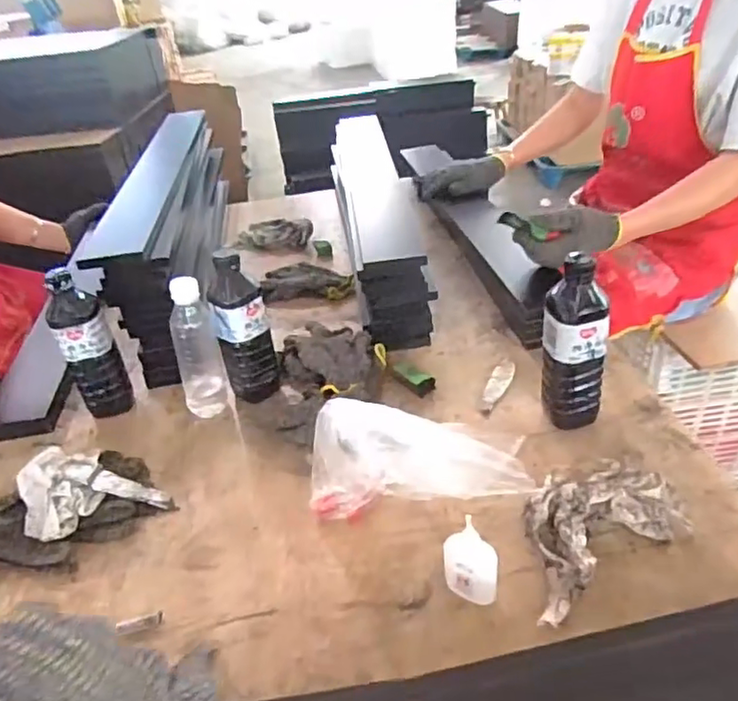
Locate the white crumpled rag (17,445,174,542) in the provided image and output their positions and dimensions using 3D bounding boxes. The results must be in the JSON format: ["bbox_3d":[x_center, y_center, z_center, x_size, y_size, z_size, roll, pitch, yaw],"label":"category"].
[{"bbox_3d":[-0.315,0.149,0.691,0.151,0.047,0.119,-18,36,-17],"label":"white crumpled rag"}]

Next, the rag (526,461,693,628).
[{"bbox_3d":[0.211,0.156,0.566,0.190,0.070,0.104,-20,37,-19],"label":"rag"}]

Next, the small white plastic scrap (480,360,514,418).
[{"bbox_3d":[0.169,0.043,0.791,0.028,0.013,0.104,9,37,21],"label":"small white plastic scrap"}]

